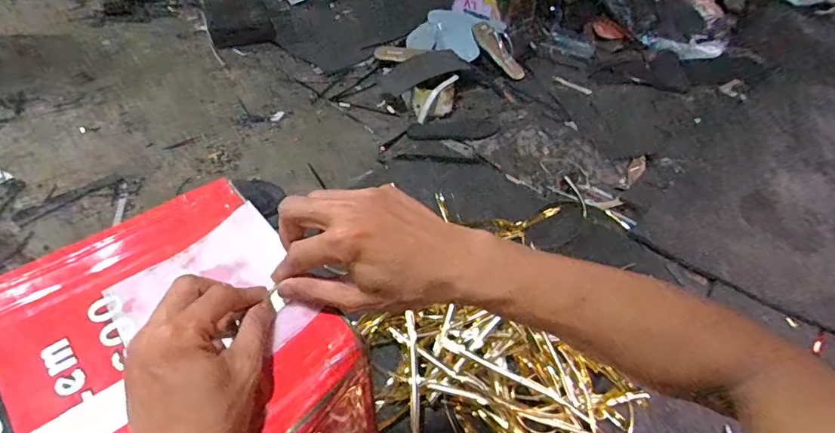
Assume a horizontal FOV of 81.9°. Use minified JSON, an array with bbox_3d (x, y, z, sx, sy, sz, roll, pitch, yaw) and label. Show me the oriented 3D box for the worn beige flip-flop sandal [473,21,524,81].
[{"bbox_3d":[0.261,-0.526,1.531,0.224,0.062,0.034,53,32,9],"label":"worn beige flip-flop sandal"}]

